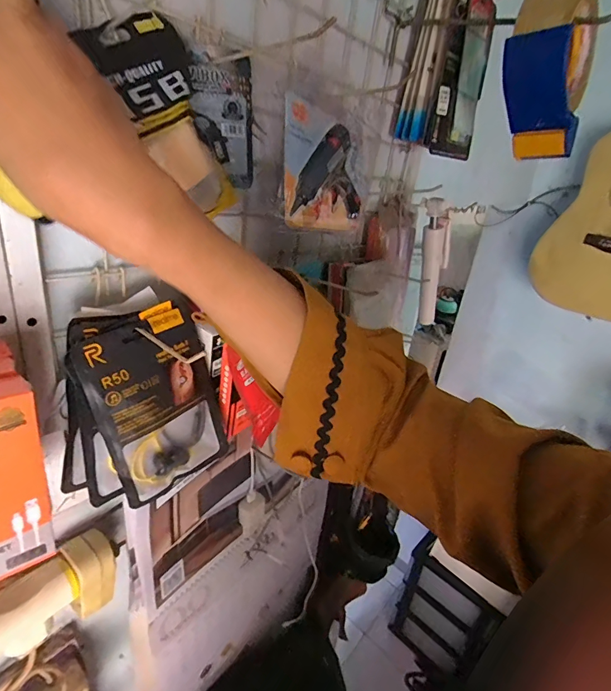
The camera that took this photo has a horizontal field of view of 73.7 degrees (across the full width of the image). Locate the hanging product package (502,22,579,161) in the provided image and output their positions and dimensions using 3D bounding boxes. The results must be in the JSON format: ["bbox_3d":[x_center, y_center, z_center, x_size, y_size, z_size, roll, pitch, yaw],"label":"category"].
[{"bbox_3d":[0.248,-0.260,0.434,0.063,0.021,0.137,34,-9,44],"label":"hanging product package"}]

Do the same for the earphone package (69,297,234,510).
[{"bbox_3d":[-0.120,0.047,0.347,0.020,0.146,0.113,2,23,40],"label":"earphone package"}]

